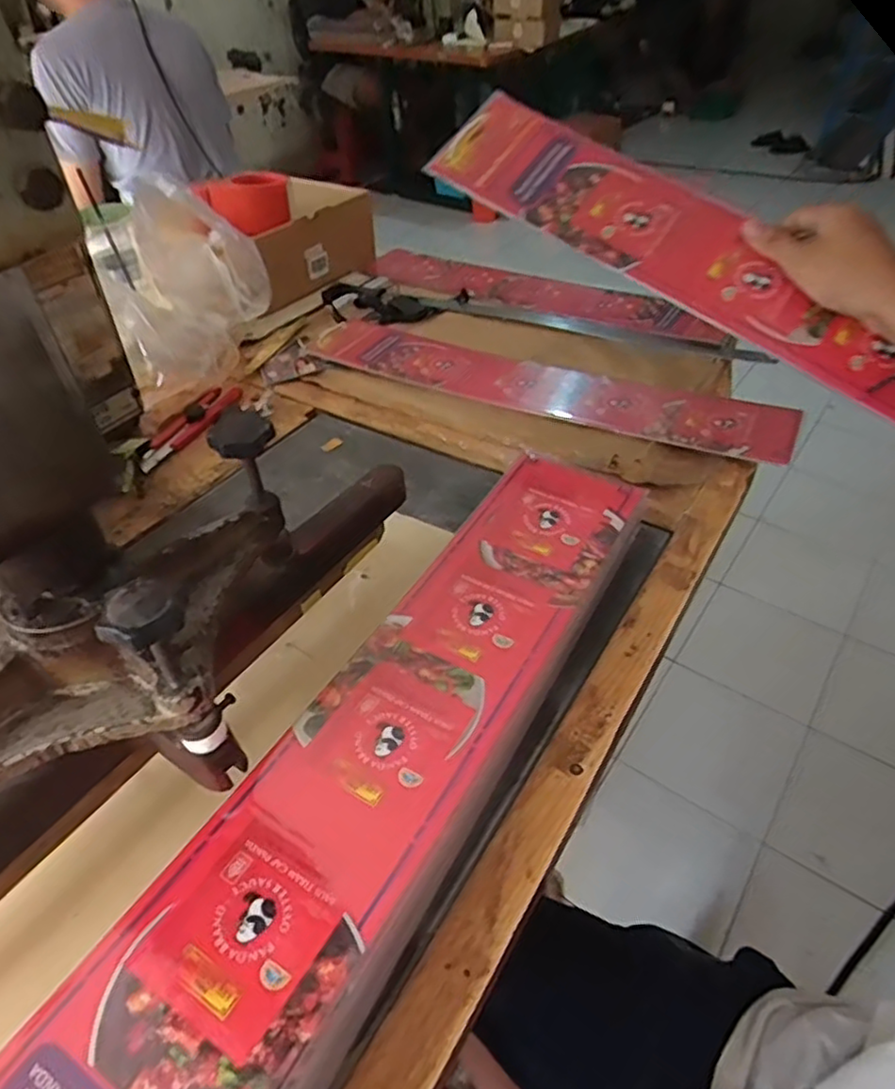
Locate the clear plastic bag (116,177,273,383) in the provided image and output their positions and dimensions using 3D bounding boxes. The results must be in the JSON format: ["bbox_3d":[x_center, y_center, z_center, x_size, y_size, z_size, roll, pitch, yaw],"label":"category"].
[{"bbox_3d":[-0.291,-0.301,0.762,0.160,0.174,0.228,-12,45,-11],"label":"clear plastic bag"}]

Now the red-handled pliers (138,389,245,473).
[{"bbox_3d":[-0.275,-0.133,0.710,0.046,0.012,0.160,16,47,18],"label":"red-handled pliers"}]

